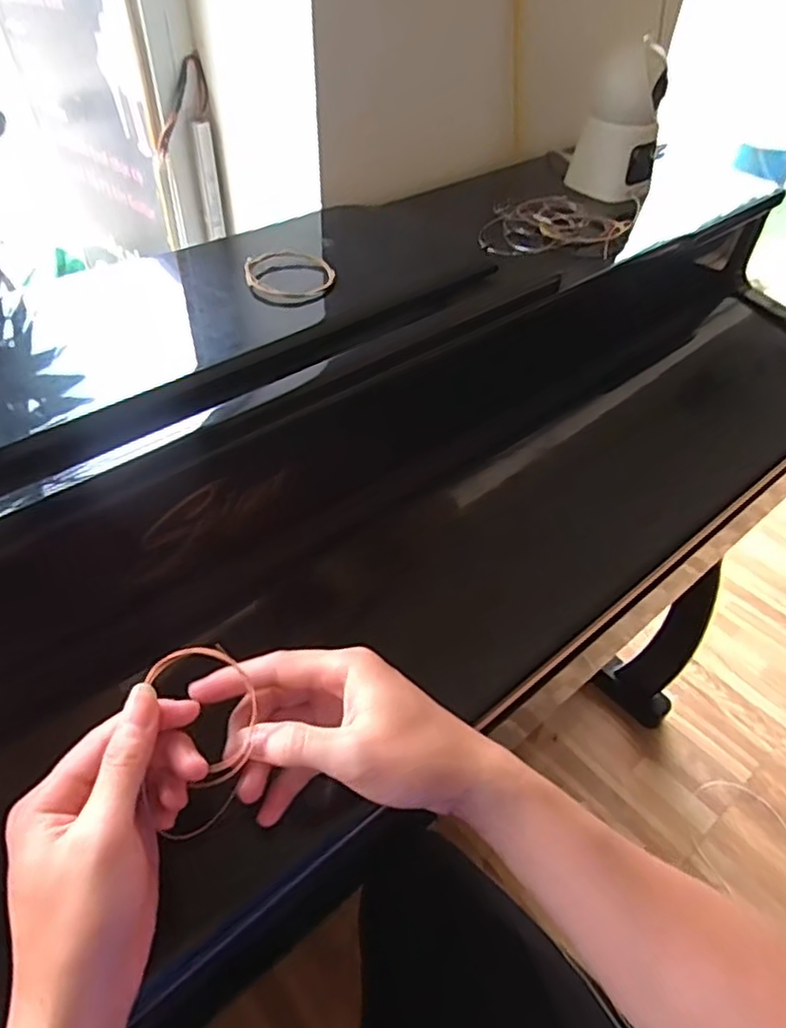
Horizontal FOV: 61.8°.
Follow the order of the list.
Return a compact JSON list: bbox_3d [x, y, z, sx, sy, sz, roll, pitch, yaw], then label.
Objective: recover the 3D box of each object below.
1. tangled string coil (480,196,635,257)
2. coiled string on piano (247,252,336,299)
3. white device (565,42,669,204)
[{"bbox_3d":[0.149,-0.267,0.609,0.139,0.022,0.080,-3,46,-5],"label":"tangled string coil"},{"bbox_3d":[-0.079,-0.185,0.501,0.067,0.009,0.069,-4,46,-6],"label":"coiled string on piano"},{"bbox_3d":[0.227,-0.385,0.650,0.064,0.118,0.075,-30,54,-27],"label":"white device"}]

